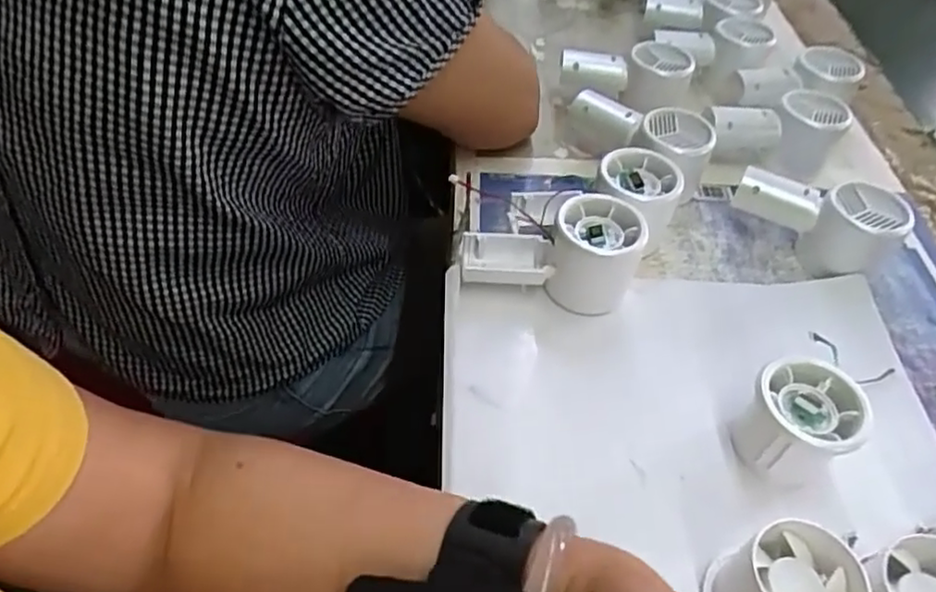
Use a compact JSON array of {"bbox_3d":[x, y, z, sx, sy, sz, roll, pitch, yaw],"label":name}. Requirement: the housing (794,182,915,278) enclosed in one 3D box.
[{"bbox_3d":[0.271,-0.044,0.474,0.054,0.059,0.050,36,55,25],"label":"housing"}]

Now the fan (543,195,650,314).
[{"bbox_3d":[0.082,-0.025,0.440,0.055,0.058,0.054,21,50,14],"label":"fan"}]

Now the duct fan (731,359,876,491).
[{"bbox_3d":[0.181,0.069,0.367,0.052,0.046,0.055,3,48,-3],"label":"duct fan"}]

